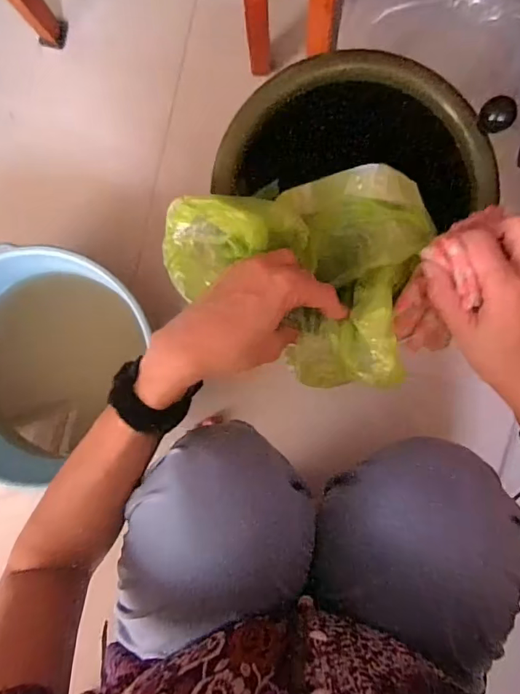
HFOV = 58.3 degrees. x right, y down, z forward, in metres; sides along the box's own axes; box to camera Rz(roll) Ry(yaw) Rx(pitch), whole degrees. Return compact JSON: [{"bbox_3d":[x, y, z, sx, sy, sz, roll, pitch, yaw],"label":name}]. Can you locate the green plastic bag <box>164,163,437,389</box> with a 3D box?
[{"bbox_3d":[0.025,-0.067,0.365,0.190,0.068,0.163,16,92,3],"label":"green plastic bag"}]

